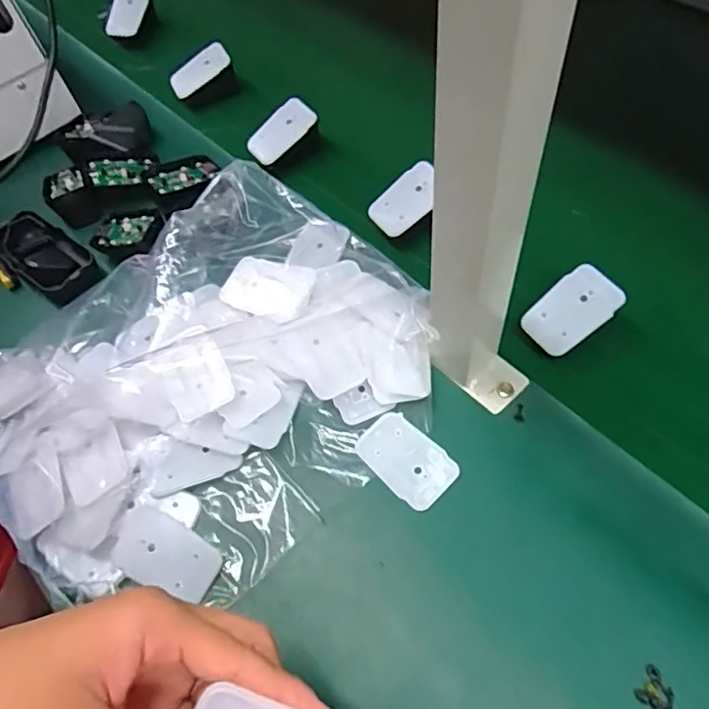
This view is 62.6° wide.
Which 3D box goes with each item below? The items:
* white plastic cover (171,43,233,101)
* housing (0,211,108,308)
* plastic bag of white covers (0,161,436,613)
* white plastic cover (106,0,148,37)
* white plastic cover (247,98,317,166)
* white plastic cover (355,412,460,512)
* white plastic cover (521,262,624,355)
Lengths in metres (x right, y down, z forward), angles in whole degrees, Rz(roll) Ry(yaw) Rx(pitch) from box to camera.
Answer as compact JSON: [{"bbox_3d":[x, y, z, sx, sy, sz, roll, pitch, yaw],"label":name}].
[{"bbox_3d":[-0.167,-0.305,0.629,0.073,0.026,0.009,-27,33,19],"label":"white plastic cover"},{"bbox_3d":[-0.267,-0.084,0.511,0.136,0.020,0.052,37,71,23],"label":"housing"},{"bbox_3d":[-0.113,0.013,0.431,0.327,0.071,0.274,-38,64,-14],"label":"plastic bag of white covers"},{"bbox_3d":[-0.269,-0.406,0.692,0.037,0.063,0.011,22,22,-10],"label":"white plastic cover"},{"bbox_3d":[-0.072,-0.216,0.567,0.070,0.034,0.009,-38,14,16],"label":"white plastic cover"},{"bbox_3d":[0.036,0.073,0.409,0.044,0.008,0.069,-40,64,-15],"label":"white plastic cover"},{"bbox_3d":[0.161,-0.032,0.432,0.068,0.004,0.044,-41,73,8],"label":"white plastic cover"}]

